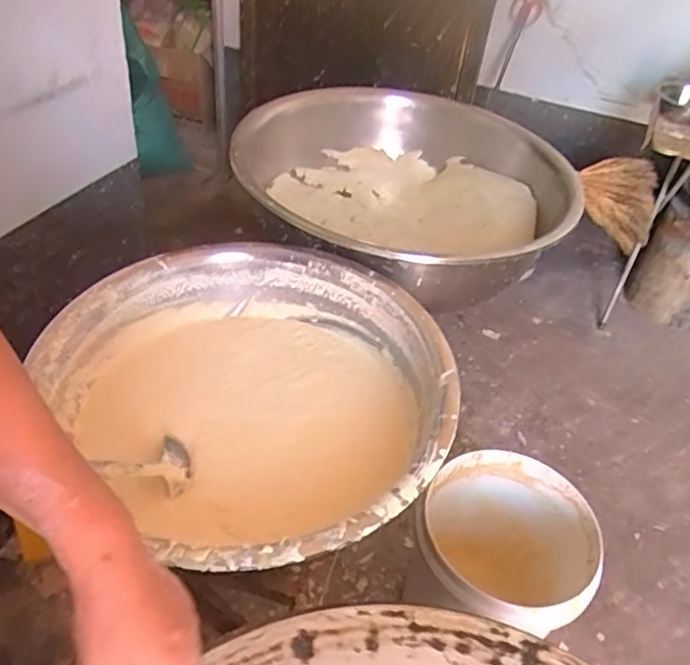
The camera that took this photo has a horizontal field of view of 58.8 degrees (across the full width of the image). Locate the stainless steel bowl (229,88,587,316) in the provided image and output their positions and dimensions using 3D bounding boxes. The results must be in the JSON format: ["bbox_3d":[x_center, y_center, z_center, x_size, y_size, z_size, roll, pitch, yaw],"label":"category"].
[{"bbox_3d":[0.087,-0.290,1.284,0.665,0.202,0.660,4,41,-4],"label":"stainless steel bowl"}]

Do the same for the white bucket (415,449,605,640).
[{"bbox_3d":[0.277,0.460,1.180,0.304,0.371,0.300,4,41,-4],"label":"white bucket"}]

